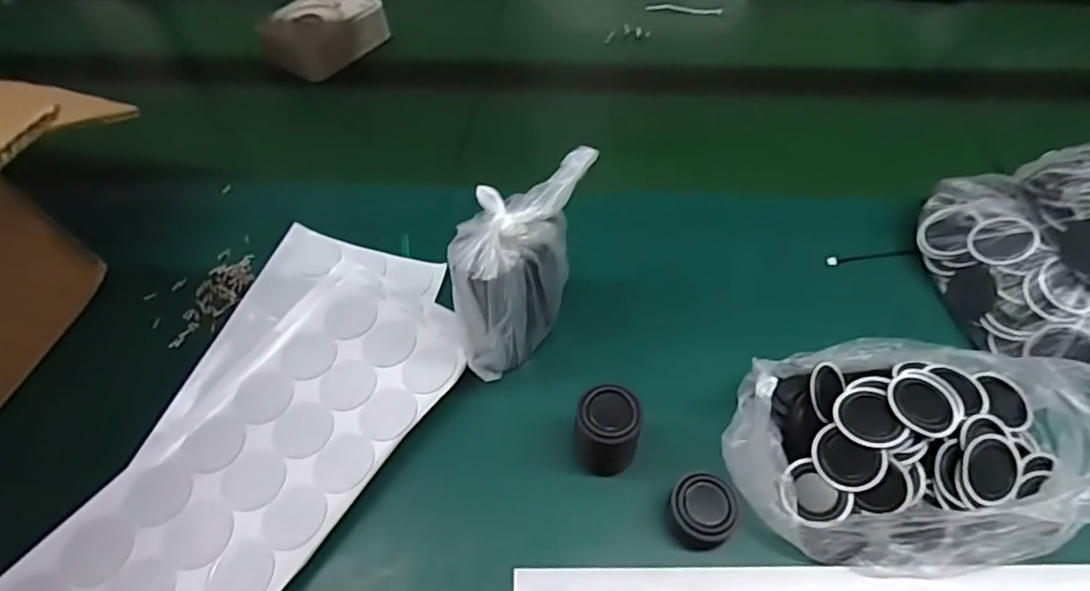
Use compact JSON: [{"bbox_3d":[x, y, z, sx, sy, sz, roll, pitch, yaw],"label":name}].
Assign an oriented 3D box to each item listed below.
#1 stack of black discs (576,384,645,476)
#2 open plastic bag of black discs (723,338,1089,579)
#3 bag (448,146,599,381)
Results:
[{"bbox_3d":[0.039,0.084,0.363,0.042,0.059,0.038,4,56,3],"label":"stack of black discs"},{"bbox_3d":[0.208,0.080,0.342,0.198,0.075,0.140,-6,56,-3],"label":"open plastic bag of black discs"},{"bbox_3d":[-0.017,-0.015,0.392,0.057,0.126,0.123,21,59,14],"label":"bag"}]

